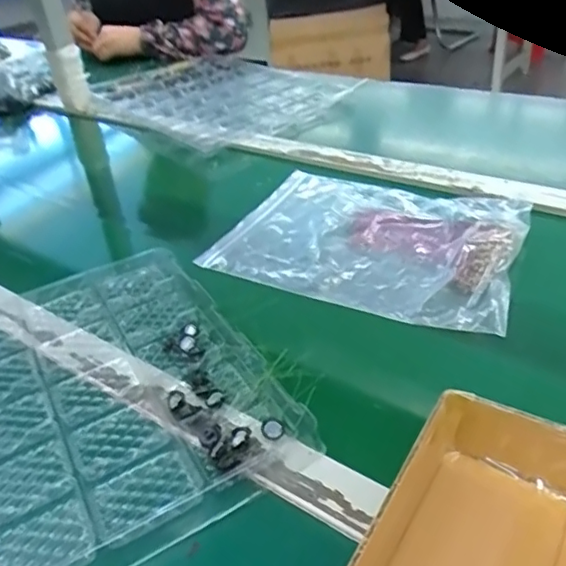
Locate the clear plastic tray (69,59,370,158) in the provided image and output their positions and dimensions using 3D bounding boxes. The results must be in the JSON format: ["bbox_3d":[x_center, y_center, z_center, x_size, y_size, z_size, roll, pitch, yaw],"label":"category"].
[{"bbox_3d":[-0.133,-0.364,1.142,0.524,0.029,0.377,26,45,39],"label":"clear plastic tray"}]

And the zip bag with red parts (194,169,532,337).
[{"bbox_3d":[0.089,-0.057,0.624,0.322,0.031,0.221,17,40,30],"label":"zip bag with red parts"}]

